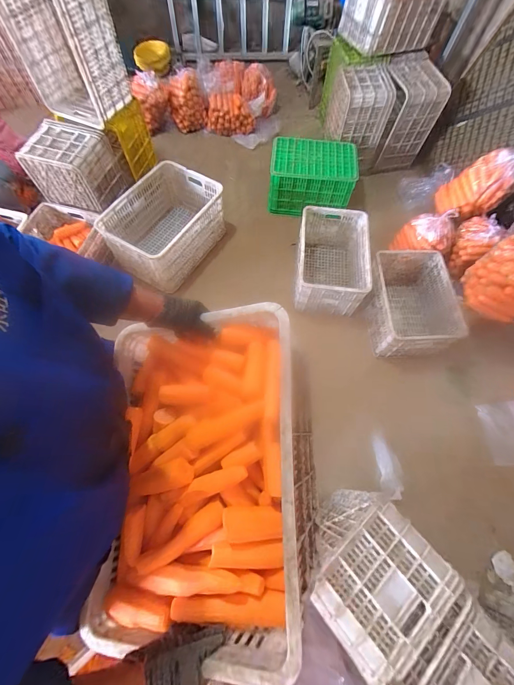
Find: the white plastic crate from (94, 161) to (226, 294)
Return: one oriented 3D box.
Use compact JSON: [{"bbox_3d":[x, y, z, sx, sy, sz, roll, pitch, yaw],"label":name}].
[{"bbox_3d":[-0.513,-0.646,1.643,0.449,0.319,0.597,35,69,12],"label":"white plastic crate"}]

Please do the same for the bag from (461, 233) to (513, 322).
[{"bbox_3d":[1.071,-0.268,1.208,0.194,0.316,0.287,-25,70,-13],"label":"bag"}]

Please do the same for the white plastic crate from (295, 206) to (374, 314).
[{"bbox_3d":[0.397,-0.428,1.597,0.374,0.279,0.502,7,66,0],"label":"white plastic crate"}]

